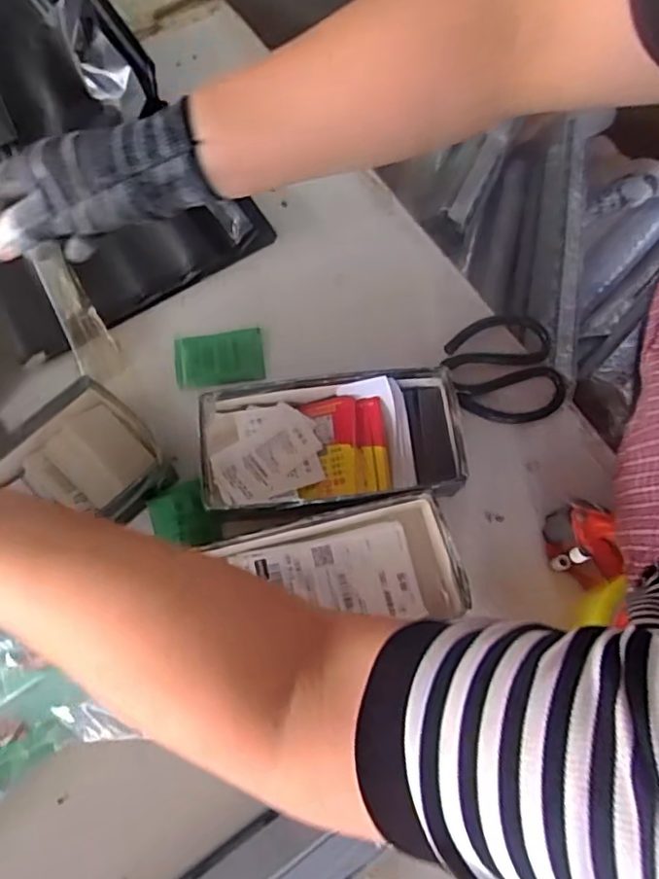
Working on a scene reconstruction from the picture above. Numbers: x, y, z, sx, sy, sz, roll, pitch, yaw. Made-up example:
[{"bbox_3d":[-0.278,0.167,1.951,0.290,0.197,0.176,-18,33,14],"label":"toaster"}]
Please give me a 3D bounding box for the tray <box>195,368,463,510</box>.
[{"bbox_3d":[0.004,0.004,0.540,0.218,0.055,0.116,-6,70,-2],"label":"tray"}]

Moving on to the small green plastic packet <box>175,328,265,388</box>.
[{"bbox_3d":[-0.103,-0.079,0.592,0.080,0.014,0.051,-9,71,-4],"label":"small green plastic packet"}]

